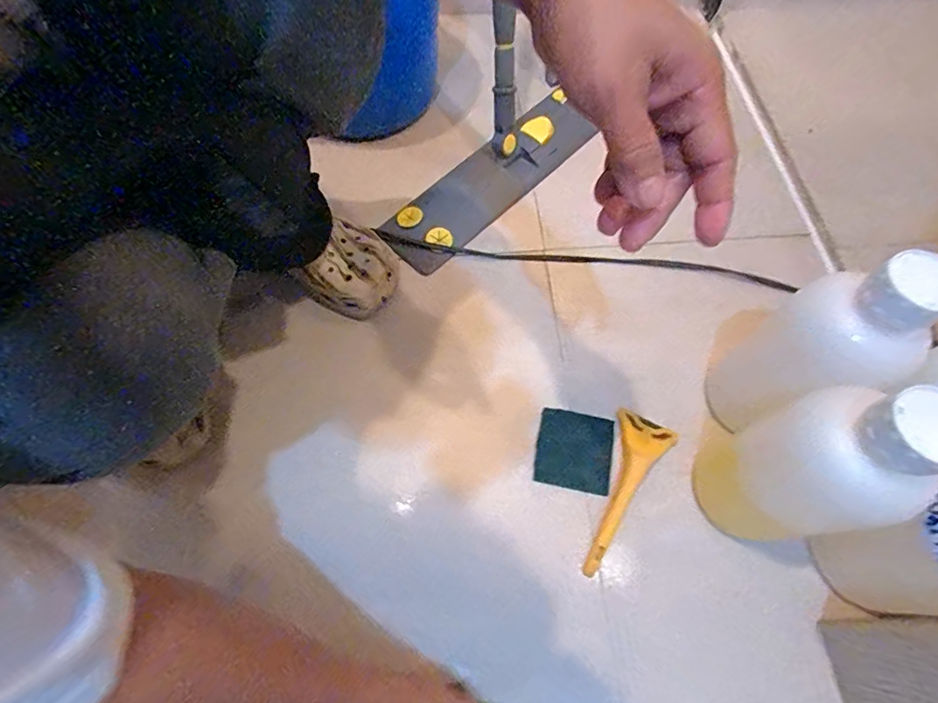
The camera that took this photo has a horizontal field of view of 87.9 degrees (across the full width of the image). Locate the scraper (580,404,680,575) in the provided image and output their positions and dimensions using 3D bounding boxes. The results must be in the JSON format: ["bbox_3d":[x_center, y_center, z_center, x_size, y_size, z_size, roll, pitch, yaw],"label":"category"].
[{"bbox_3d":[0.142,0.132,0.471,0.057,0.014,0.163,30,68,13],"label":"scraper"}]

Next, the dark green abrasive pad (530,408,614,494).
[{"bbox_3d":[0.106,0.099,0.489,0.071,0.006,0.075,11,64,5],"label":"dark green abrasive pad"}]

